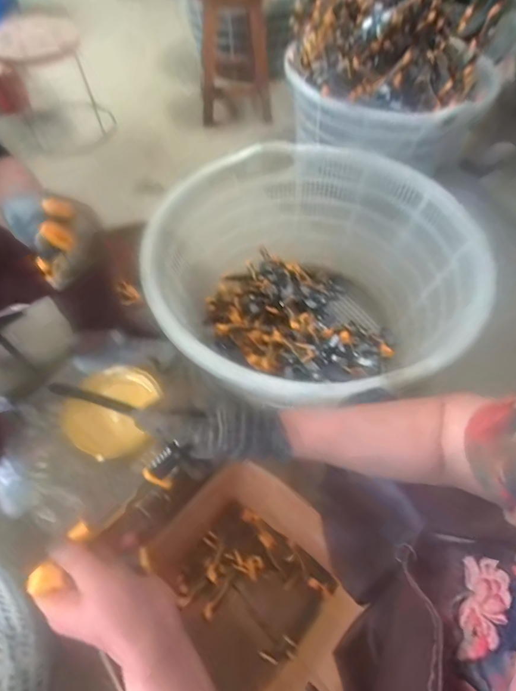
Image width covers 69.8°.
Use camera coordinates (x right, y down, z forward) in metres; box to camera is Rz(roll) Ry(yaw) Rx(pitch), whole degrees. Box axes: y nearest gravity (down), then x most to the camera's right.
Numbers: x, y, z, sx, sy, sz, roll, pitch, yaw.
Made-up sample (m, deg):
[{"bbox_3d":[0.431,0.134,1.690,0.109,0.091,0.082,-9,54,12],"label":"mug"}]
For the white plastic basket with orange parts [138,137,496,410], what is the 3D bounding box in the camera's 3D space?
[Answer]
[{"bbox_3d":[0.091,-0.125,0.812,0.610,0.313,0.606,0,58,-1],"label":"white plastic basket with orange parts"}]

